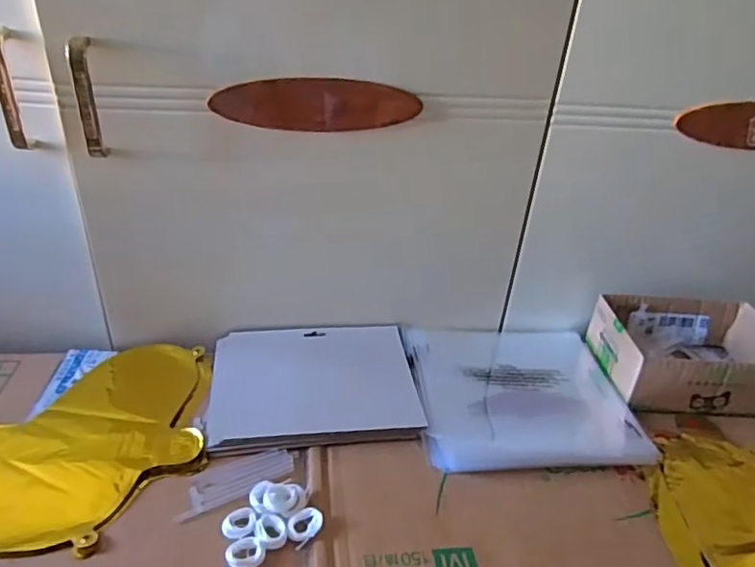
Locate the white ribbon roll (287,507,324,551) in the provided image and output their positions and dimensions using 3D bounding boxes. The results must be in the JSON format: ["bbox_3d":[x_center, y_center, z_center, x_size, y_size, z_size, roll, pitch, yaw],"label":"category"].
[{"bbox_3d":[-0.059,0.195,0.471,0.024,0.011,0.029,30,39,34],"label":"white ribbon roll"}]

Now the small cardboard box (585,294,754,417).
[{"bbox_3d":[0.345,0.078,0.656,0.187,0.070,0.141,3,33,-3],"label":"small cardboard box"}]

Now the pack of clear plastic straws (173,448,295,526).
[{"bbox_3d":[-0.122,0.169,0.501,0.106,0.004,0.034,-16,37,-32],"label":"pack of clear plastic straws"}]

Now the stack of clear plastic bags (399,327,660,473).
[{"bbox_3d":[0.149,0.109,0.633,0.220,0.019,0.216,1,33,-6],"label":"stack of clear plastic bags"}]

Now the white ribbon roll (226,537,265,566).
[{"bbox_3d":[-0.100,0.205,0.442,0.028,0.012,0.022,-6,33,-18],"label":"white ribbon roll"}]

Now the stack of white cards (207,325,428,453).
[{"bbox_3d":[-0.064,0.101,0.609,0.205,0.017,0.162,-1,32,-11],"label":"stack of white cards"}]

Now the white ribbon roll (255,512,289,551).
[{"bbox_3d":[-0.083,0.195,0.462,0.024,0.008,0.027,-2,32,-13],"label":"white ribbon roll"}]

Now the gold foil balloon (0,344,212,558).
[{"bbox_3d":[-0.361,0.138,0.511,0.403,0.010,0.225,-2,32,-12],"label":"gold foil balloon"}]

